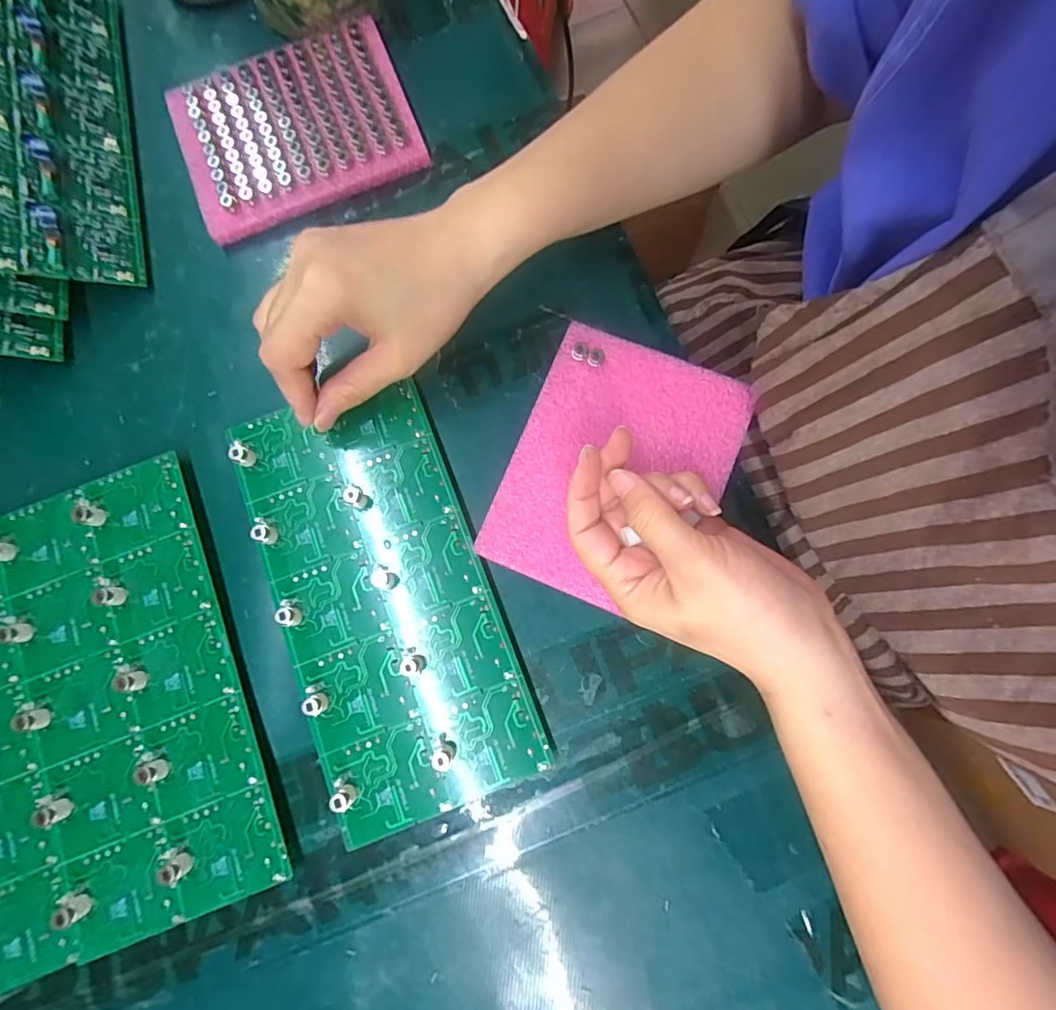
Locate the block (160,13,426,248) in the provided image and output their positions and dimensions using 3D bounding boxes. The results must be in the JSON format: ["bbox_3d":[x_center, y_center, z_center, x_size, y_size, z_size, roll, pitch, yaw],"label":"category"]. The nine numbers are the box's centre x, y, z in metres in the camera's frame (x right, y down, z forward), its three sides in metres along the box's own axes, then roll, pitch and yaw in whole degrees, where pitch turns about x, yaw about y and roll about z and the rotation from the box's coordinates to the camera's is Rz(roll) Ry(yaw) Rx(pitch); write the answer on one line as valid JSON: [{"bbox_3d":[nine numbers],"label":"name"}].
[{"bbox_3d":[-0.144,-0.233,0.324,0.138,0.015,0.104,-23,80,-3],"label":"block"}]

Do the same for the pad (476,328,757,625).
[{"bbox_3d":[0.048,-0.020,0.278,0.108,0.006,0.141,23,81,5],"label":"pad"}]

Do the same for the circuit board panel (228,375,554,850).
[{"bbox_3d":[-0.075,0.044,0.268,0.103,0.013,0.217,-22,79,-3],"label":"circuit board panel"}]

